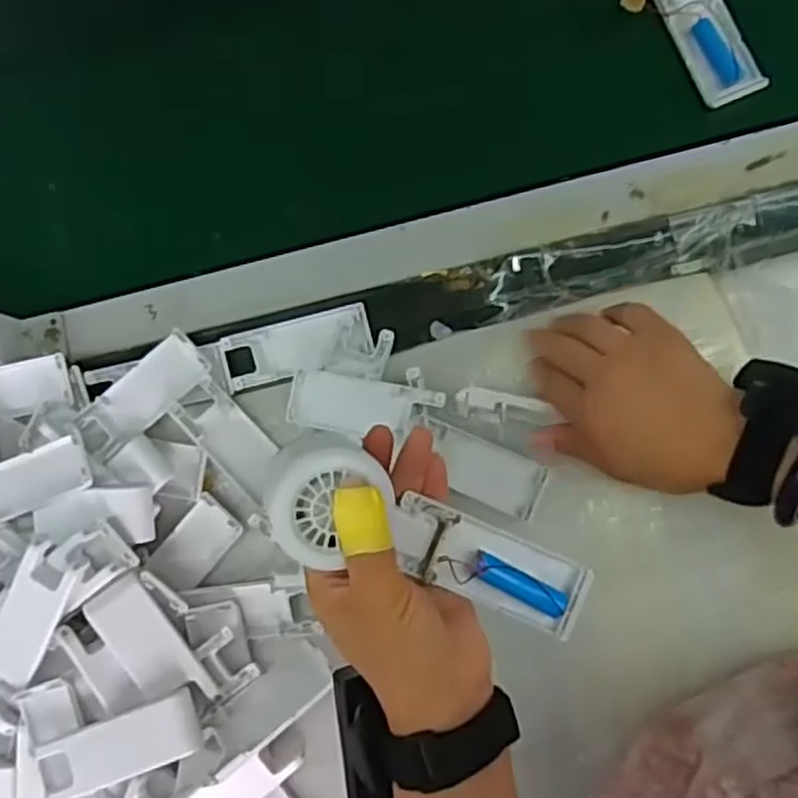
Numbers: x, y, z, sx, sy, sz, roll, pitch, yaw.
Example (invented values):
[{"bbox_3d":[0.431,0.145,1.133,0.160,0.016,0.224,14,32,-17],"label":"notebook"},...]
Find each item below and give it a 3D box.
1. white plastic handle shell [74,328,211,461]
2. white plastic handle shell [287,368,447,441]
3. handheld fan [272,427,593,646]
[{"bbox_3d":[-0.179,-0.005,0.532,0.094,0.020,0.040,-44,81,2],"label":"white plastic handle shell"},{"bbox_3d":[-0.022,0.002,0.503,0.104,0.032,0.042,-1,85,8],"label":"white plastic handle shell"},{"bbox_3d":[0.015,0.070,0.366,0.167,0.036,0.054,26,89,-21],"label":"handheld fan"}]

